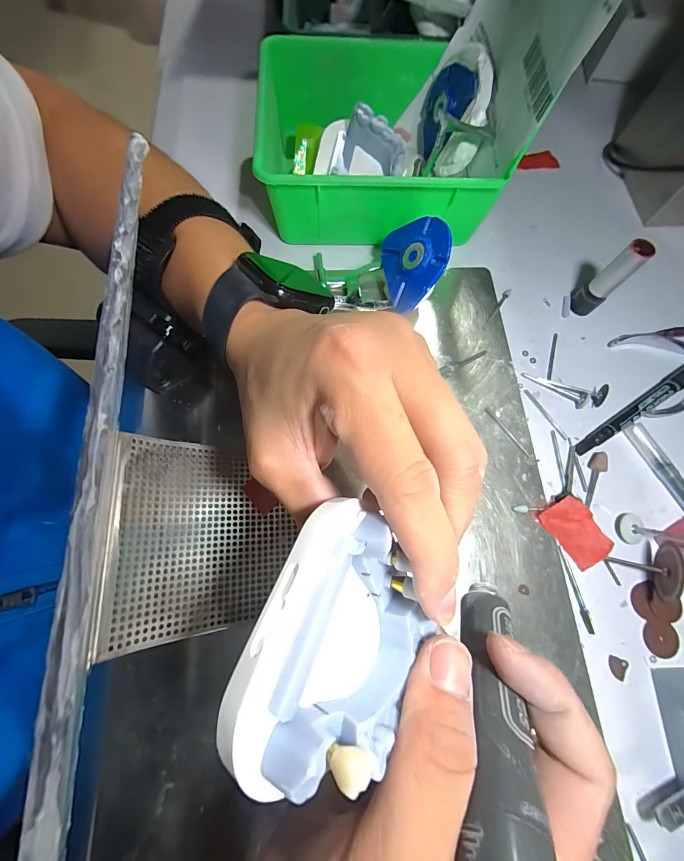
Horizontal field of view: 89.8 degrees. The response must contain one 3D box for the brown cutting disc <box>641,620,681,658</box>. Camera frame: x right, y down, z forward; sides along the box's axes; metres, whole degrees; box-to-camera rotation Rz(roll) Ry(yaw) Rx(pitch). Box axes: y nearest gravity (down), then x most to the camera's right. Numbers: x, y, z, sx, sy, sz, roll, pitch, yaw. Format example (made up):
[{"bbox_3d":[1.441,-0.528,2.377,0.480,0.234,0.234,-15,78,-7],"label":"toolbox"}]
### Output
[{"bbox_3d":[0.191,0.124,0.205,0.021,0.004,0.019,5,72,2],"label":"brown cutting disc"}]

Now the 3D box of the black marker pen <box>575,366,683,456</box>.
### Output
[{"bbox_3d":[0.220,-0.022,0.245,0.134,0.008,0.012,-30,75,-10],"label":"black marker pen"}]

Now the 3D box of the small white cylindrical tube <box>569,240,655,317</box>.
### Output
[{"bbox_3d":[0.190,-0.107,0.245,0.016,0.057,0.015,0,72,-1],"label":"small white cylindrical tube"}]

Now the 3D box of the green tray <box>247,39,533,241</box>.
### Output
[{"bbox_3d":[0.027,-0.224,0.273,0.170,0.071,0.152,0,72,-1],"label":"green tray"}]

